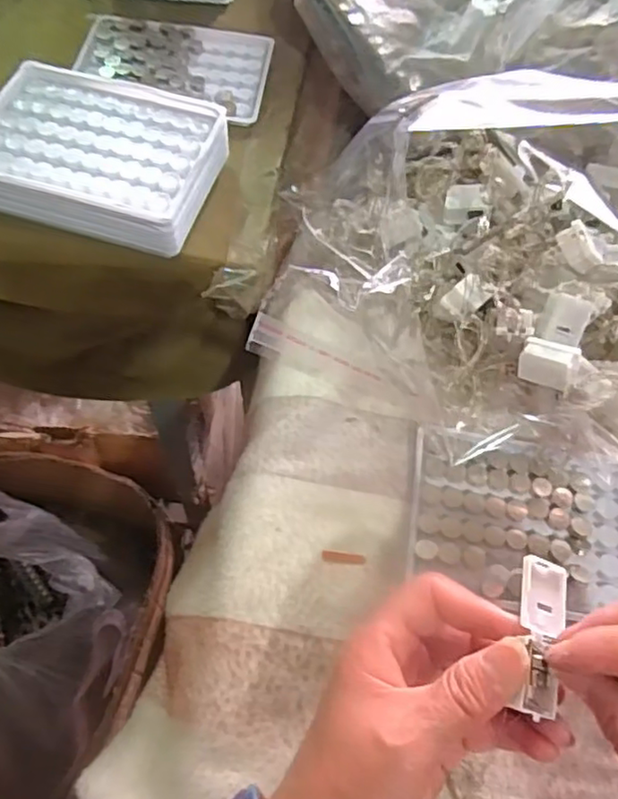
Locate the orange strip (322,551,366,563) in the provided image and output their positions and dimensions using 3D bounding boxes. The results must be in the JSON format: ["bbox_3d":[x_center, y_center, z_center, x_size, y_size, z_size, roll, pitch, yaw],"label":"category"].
[{"bbox_3d":[0.018,0.081,0.325,0.022,0.004,0.005,2,61,15],"label":"orange strip"}]

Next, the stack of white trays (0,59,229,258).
[{"bbox_3d":[-0.125,-0.138,0.373,0.131,0.037,0.106,16,63,4],"label":"stack of white trays"}]

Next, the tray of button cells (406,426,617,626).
[{"bbox_3d":[0.118,0.062,0.335,0.127,0.010,0.084,9,62,1],"label":"tray of button cells"}]

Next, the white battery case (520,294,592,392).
[{"bbox_3d":[0.121,-0.029,0.312,0.025,0.014,0.045,21,78,7],"label":"white battery case"}]

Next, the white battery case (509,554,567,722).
[{"bbox_3d":[0.088,0.087,0.239,0.020,0.010,0.055,9,68,1],"label":"white battery case"}]

